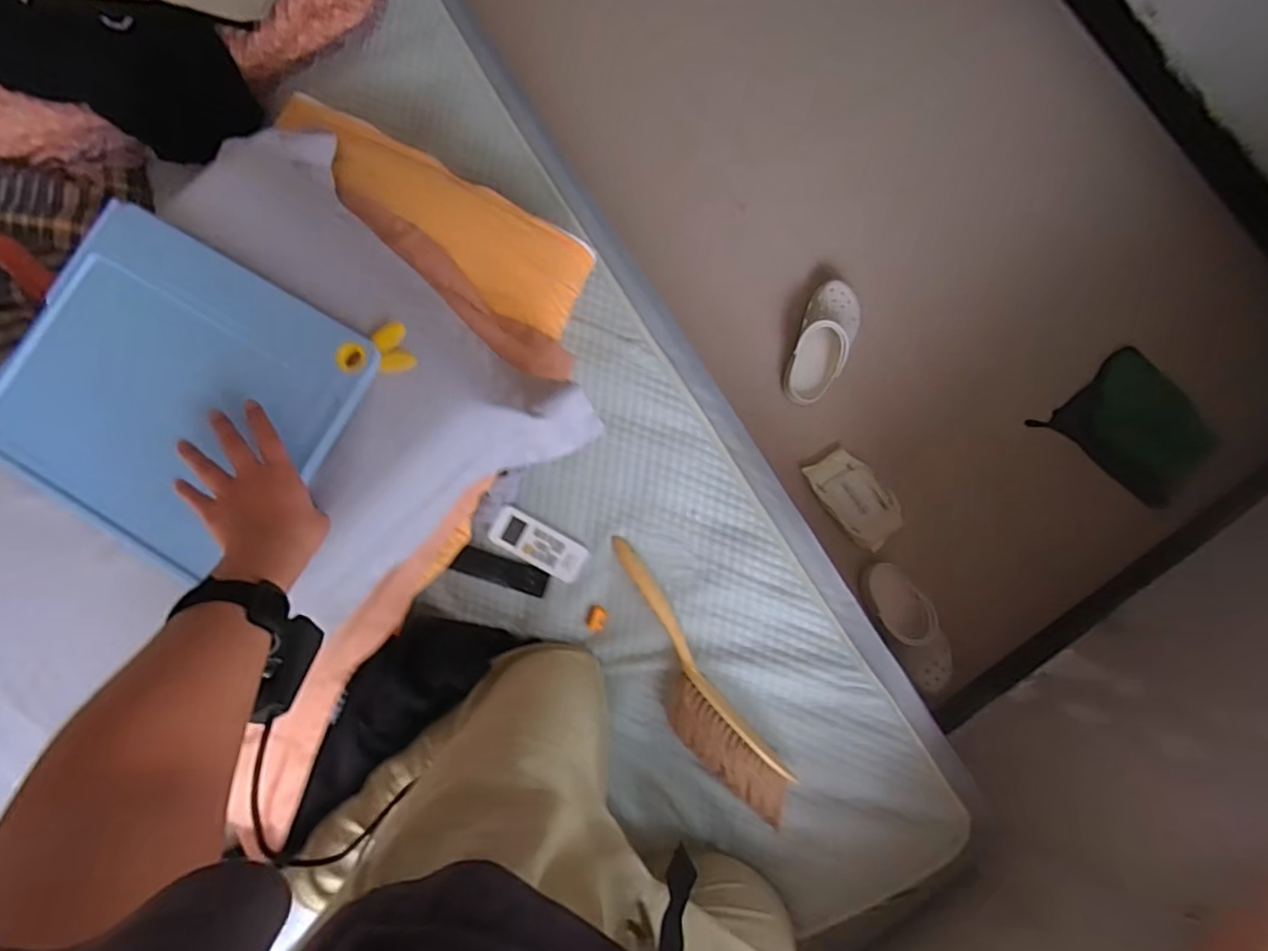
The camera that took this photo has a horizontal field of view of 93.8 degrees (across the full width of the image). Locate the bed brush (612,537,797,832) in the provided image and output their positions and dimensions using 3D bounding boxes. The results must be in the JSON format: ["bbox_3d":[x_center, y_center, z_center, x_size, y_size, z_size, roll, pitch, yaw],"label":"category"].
[{"bbox_3d":[0.066,0.266,0.745,0.087,0.044,0.386,-36,87,-3],"label":"bed brush"}]

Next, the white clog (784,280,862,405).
[{"bbox_3d":[0.369,-0.255,1.150,0.100,0.069,0.242,22,86,1],"label":"white clog"}]

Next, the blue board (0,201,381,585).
[{"bbox_3d":[-0.413,-0.072,0.528,0.291,0.017,0.255,29,86,2],"label":"blue board"}]

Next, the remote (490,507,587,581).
[{"bbox_3d":[-0.126,0.091,0.788,0.129,0.019,0.056,30,86,2],"label":"remote"}]

